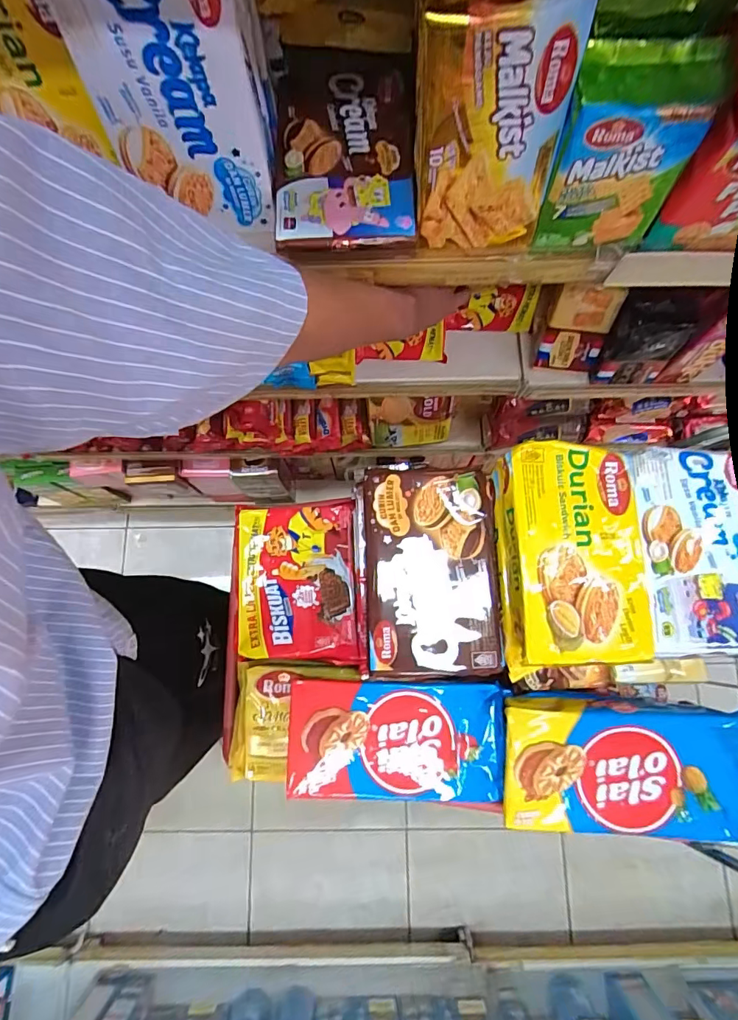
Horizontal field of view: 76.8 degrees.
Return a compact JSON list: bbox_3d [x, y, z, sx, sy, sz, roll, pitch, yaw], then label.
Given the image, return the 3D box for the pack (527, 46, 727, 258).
[{"bbox_3d":[0.195,-0.276,0.368,0.104,0.122,0.059,3,80,-1],"label":"pack"}]

